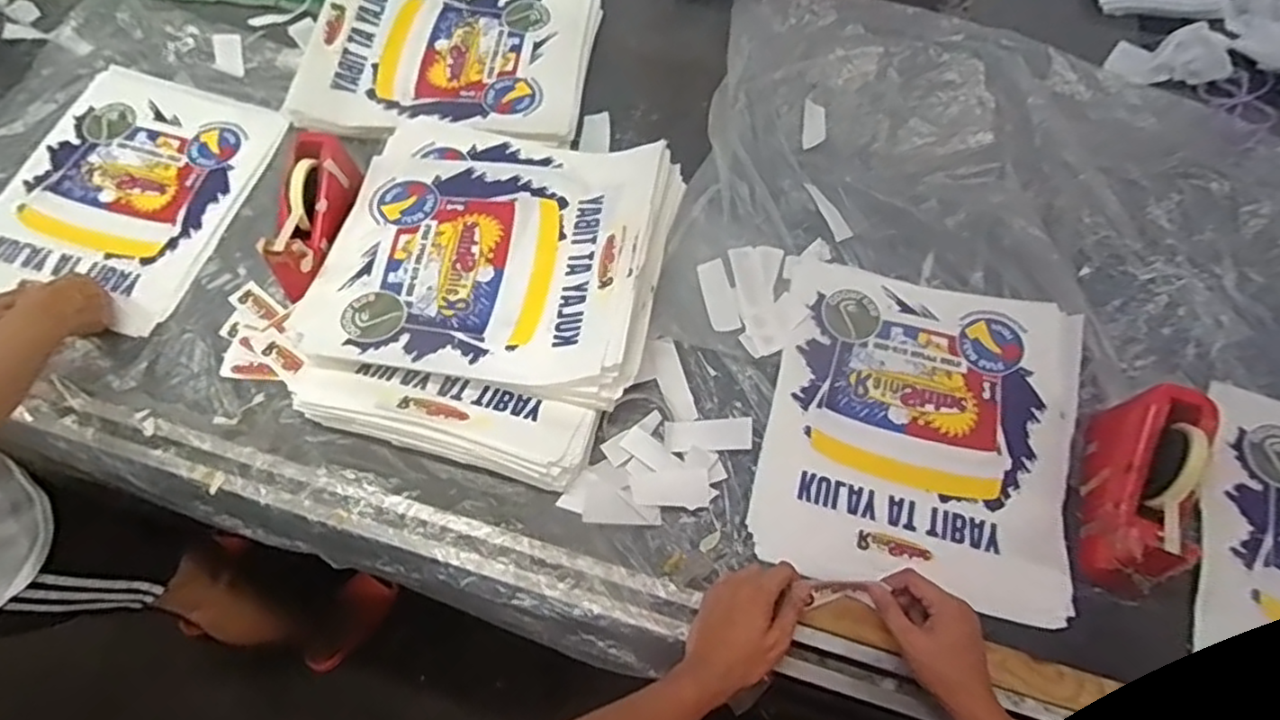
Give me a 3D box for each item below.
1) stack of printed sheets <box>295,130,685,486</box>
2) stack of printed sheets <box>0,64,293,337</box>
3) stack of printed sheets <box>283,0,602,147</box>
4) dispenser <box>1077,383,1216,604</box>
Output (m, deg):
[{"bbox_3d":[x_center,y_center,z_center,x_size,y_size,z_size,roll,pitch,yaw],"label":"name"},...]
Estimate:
[{"bbox_3d":[-0.181,-0.101,0.821,0.395,0.082,0.422,14,64,7],"label":"stack of printed sheets"},{"bbox_3d":[-0.695,-0.231,0.941,0.317,0.014,0.365,15,65,7],"label":"stack of printed sheets"},{"bbox_3d":[-0.268,-0.459,1.011,0.388,0.050,0.360,10,64,5],"label":"stack of printed sheets"},{"bbox_3d":[0.522,0.131,0.705,0.087,0.107,0.198,16,64,7],"label":"dispenser"}]

